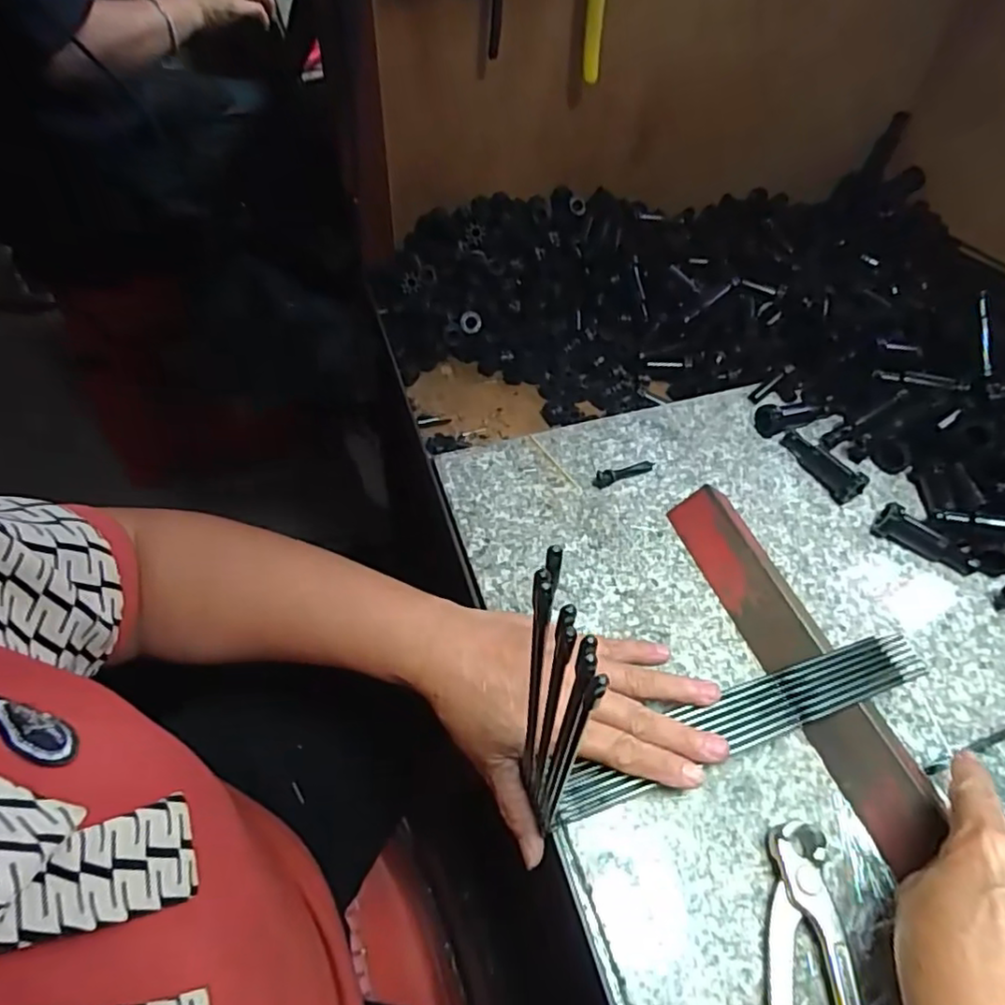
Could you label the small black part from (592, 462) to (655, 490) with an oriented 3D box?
[{"bbox_3d":[0.090,-0.023,0.463,0.051,0.010,0.011,-19,58,-17],"label":"small black part"}]

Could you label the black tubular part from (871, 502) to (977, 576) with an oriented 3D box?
[{"bbox_3d":[0.294,0.026,0.438,0.066,0.018,0.020,29,58,16],"label":"black tubular part"}]

